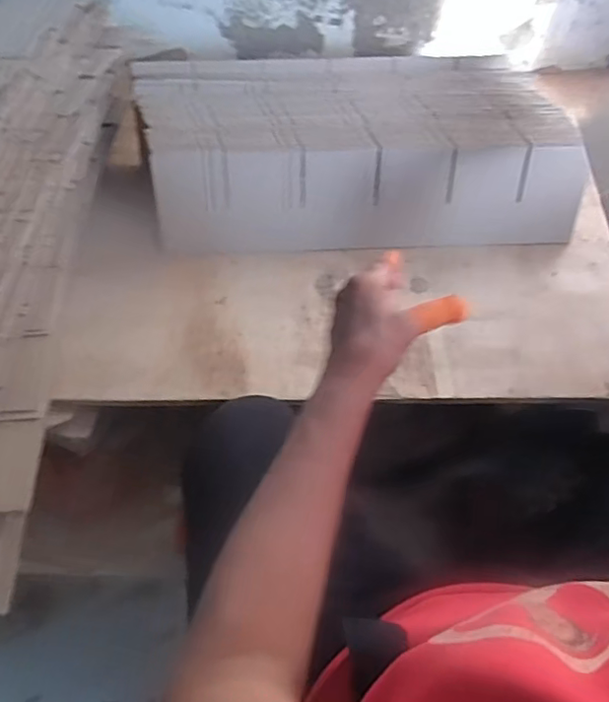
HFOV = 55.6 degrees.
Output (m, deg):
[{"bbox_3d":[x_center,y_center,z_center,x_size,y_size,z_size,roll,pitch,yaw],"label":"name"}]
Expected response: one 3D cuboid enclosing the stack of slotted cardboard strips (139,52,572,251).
[{"bbox_3d":[0.072,-0.290,0.827,0.581,0.125,0.280,-5,56,-4],"label":"stack of slotted cardboard strips"}]

